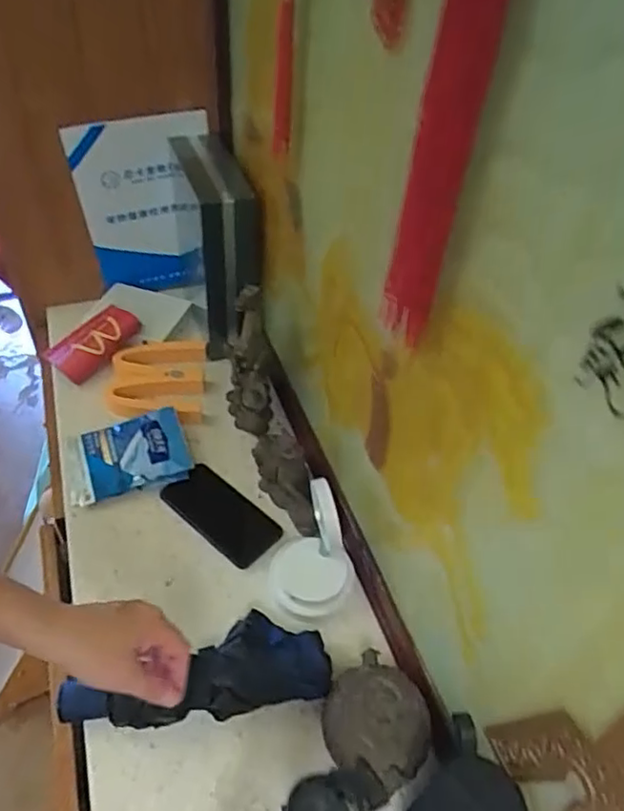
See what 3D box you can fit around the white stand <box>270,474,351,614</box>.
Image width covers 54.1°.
[{"bbox_3d":[0.000,0.166,0.688,0.095,0.129,0.093,2,46,-2],"label":"white stand"}]

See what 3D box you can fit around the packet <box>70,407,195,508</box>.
[{"bbox_3d":[-0.249,0.065,0.821,0.154,0.025,0.114,-14,49,-16],"label":"packet"}]

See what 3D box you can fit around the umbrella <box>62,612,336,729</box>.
[{"bbox_3d":[-0.117,0.274,0.627,0.264,0.059,0.083,-4,47,-8],"label":"umbrella"}]

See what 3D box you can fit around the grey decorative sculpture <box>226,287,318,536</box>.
[{"bbox_3d":[-0.063,-0.012,0.797,0.062,0.188,0.318,-9,48,-13],"label":"grey decorative sculpture"}]

